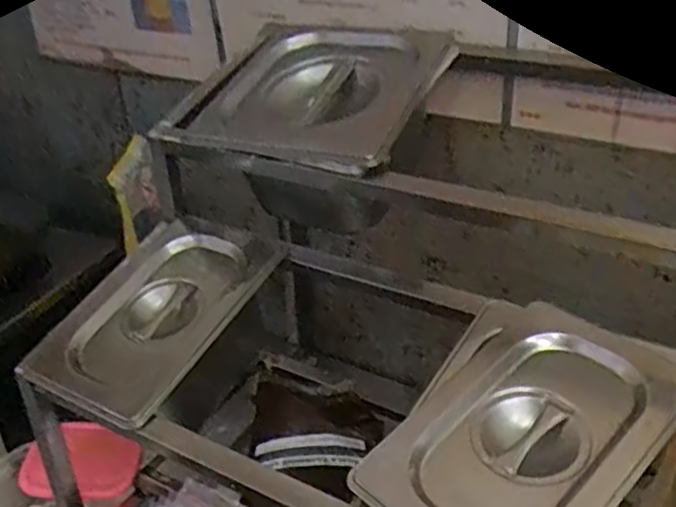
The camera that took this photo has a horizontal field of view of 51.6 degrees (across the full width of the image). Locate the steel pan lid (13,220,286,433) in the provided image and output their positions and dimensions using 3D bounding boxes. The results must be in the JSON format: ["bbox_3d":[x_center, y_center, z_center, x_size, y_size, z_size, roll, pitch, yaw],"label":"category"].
[{"bbox_3d":[-0.137,0.039,0.521,0.128,0.027,0.179,18,51,27],"label":"steel pan lid"}]

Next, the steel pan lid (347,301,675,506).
[{"bbox_3d":[0.106,0.097,0.384,0.174,0.019,0.113,-37,47,-28],"label":"steel pan lid"}]

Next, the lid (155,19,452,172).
[{"bbox_3d":[-0.024,-0.131,0.557,0.194,0.024,0.166,17,56,24],"label":"lid"}]

